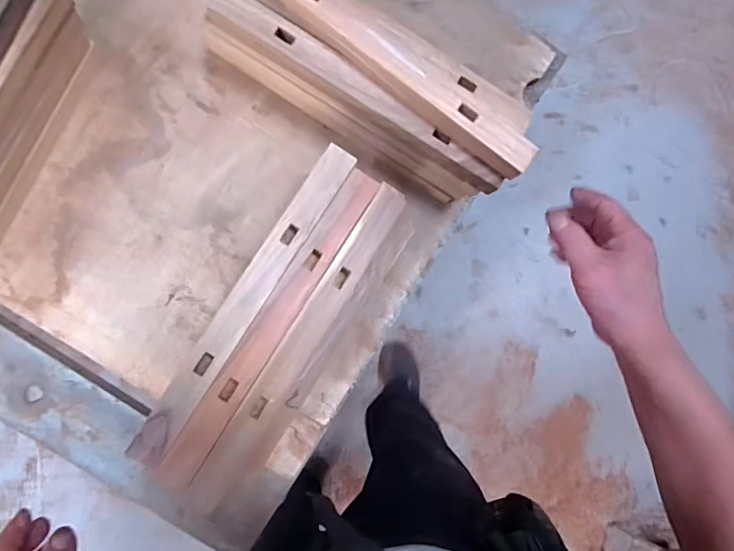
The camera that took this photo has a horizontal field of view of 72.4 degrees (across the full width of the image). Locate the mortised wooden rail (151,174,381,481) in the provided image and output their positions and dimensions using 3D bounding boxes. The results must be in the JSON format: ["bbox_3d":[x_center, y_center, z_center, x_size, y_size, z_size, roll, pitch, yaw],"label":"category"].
[{"bbox_3d":[-0.083,0.038,0.450,0.031,0.025,0.311,33,81,-6],"label":"mortised wooden rail"}]

